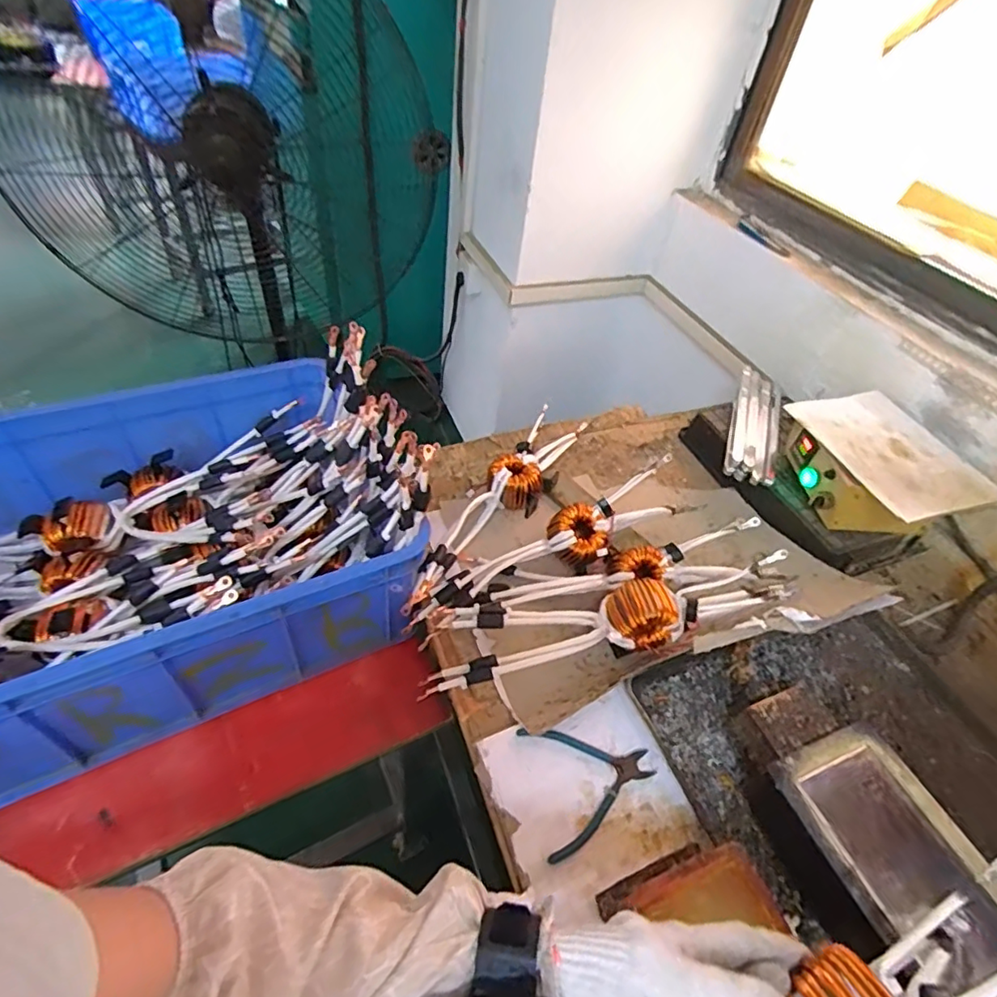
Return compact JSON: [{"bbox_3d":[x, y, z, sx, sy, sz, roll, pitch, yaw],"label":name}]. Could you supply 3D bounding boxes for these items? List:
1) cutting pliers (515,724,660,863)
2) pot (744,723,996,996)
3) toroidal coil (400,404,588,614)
[{"bbox_3d":[0.101,0.298,0.585,0.135,0.009,0.124,-5,48,-12],"label":"cutting pliers"},{"bbox_3d":[0.387,0.396,0.483,0.143,0.101,0.350,-13,50,-19],"label":"pot"},{"bbox_3d":[0.005,0.003,0.841,0.096,0.061,0.473,26,49,16],"label":"toroidal coil"}]

